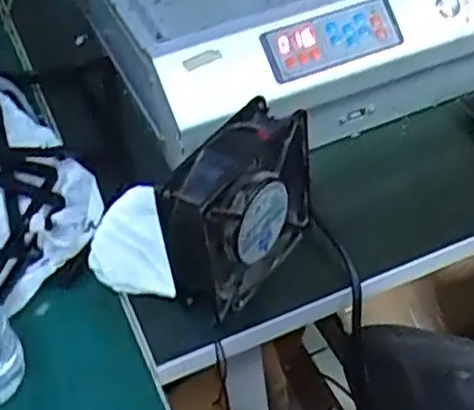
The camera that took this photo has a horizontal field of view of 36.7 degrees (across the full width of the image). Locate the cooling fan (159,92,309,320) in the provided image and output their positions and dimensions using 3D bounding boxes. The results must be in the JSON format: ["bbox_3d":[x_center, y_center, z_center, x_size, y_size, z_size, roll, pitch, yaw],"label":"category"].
[{"bbox_3d":[0.002,0.003,0.491,0.044,0.114,0.117,24,52,29],"label":"cooling fan"}]

